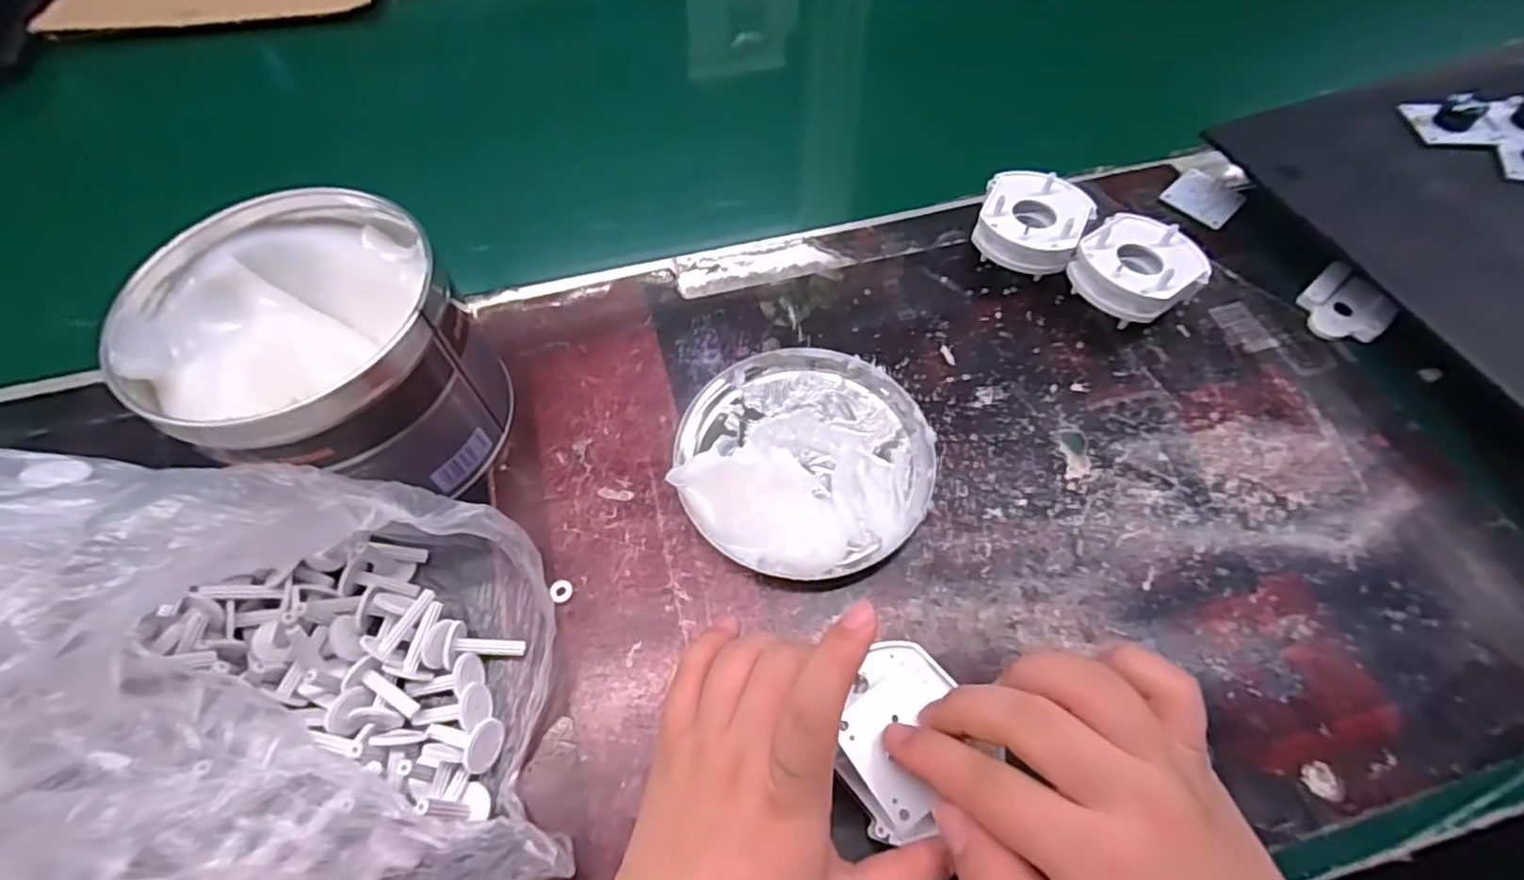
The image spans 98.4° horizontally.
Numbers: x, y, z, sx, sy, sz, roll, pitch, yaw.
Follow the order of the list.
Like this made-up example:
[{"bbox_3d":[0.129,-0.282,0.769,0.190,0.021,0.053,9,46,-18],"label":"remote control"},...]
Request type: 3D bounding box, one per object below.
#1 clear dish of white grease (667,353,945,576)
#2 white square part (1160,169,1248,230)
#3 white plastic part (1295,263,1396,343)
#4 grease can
[{"bbox_3d":[0.021,0.004,0.333,0.125,0.028,0.128,0,60,0],"label":"clear dish of white grease"},{"bbox_3d":[0.293,-0.160,0.438,0.045,0.004,0.043,-40,67,-21],"label":"white square part"},{"bbox_3d":[0.339,-0.077,0.382,0.040,0.015,0.045,-32,65,-18],"label":"white plastic part"},{"bbox_3d":[-0.198,-0.039,0.317,0.125,0.101,0.118,0,60,0],"label":"grease can"}]

